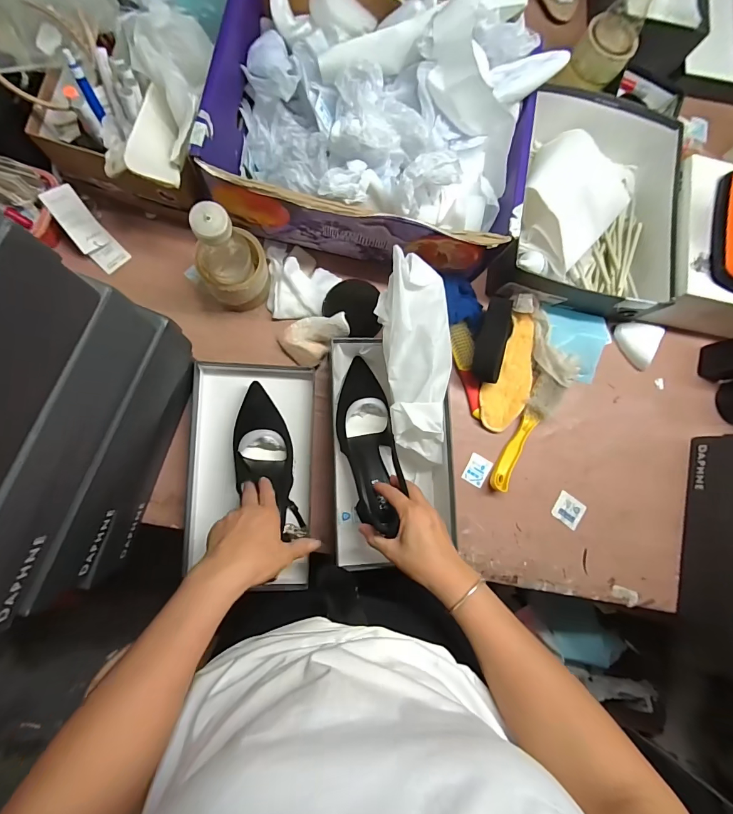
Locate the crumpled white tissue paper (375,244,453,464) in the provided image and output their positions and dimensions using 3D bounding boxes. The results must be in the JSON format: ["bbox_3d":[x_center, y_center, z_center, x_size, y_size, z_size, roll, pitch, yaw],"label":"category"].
[{"bbox_3d":[0.067,-0.059,0.502,0.081,0.050,0.256,-8,104,-8],"label":"crumpled white tissue paper"}]

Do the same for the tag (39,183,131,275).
[{"bbox_3d":[-0.394,-0.248,0.545,0.044,0.017,0.113,-39,125,-9],"label":"tag"}]

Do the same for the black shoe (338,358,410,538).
[{"bbox_3d":[0.002,0.050,0.536,0.077,0.052,0.233,-5,70,-8],"label":"black shoe"}]

